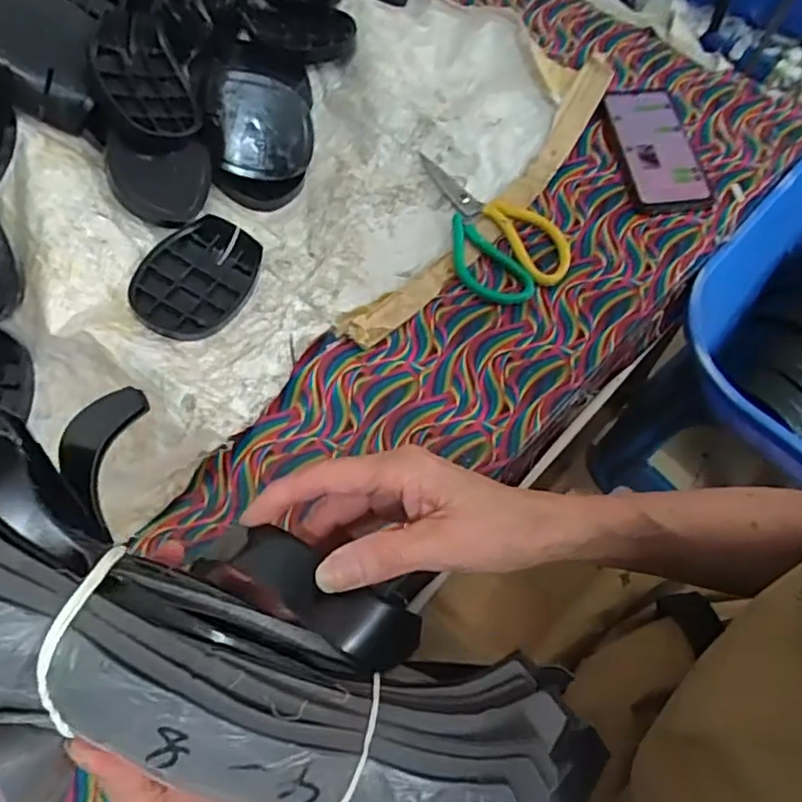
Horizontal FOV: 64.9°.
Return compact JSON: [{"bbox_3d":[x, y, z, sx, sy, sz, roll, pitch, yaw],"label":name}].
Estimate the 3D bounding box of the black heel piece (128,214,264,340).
[{"bbox_3d":[-0.176,-0.106,0.544,0.084,0.024,0.109,34,66,-10],"label":"black heel piece"}]

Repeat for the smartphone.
[{"bbox_3d":[0.263,-0.267,0.650,0.081,0.011,0.172,-4,65,-1],"label":"smartphone"}]

